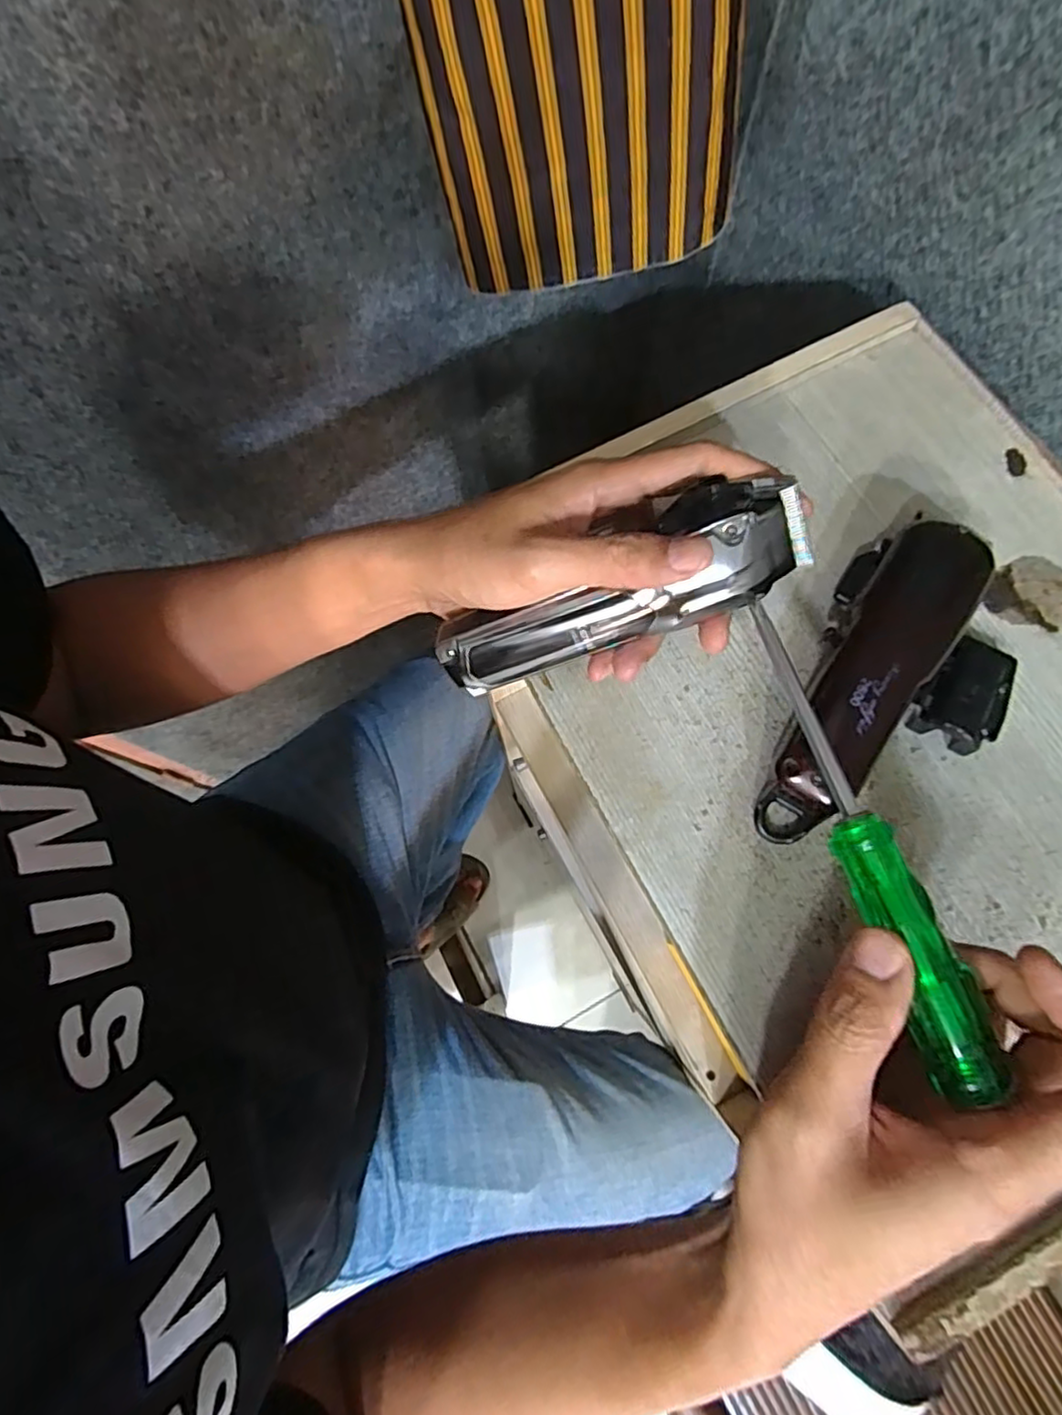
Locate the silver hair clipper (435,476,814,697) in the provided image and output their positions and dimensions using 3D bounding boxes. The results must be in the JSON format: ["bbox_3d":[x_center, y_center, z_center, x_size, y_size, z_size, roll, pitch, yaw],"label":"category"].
[{"bbox_3d":[0.036,-0.049,0.296,0.168,0.040,0.044,-22,73,17],"label":"silver hair clipper"}]

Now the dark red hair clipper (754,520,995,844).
[{"bbox_3d":[0.152,-0.012,0.303,0.045,0.048,0.154,28,76,8],"label":"dark red hair clipper"}]

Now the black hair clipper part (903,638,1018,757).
[{"bbox_3d":[0.205,-0.006,0.314,0.037,0.016,0.052,36,77,10],"label":"black hair clipper part"}]

